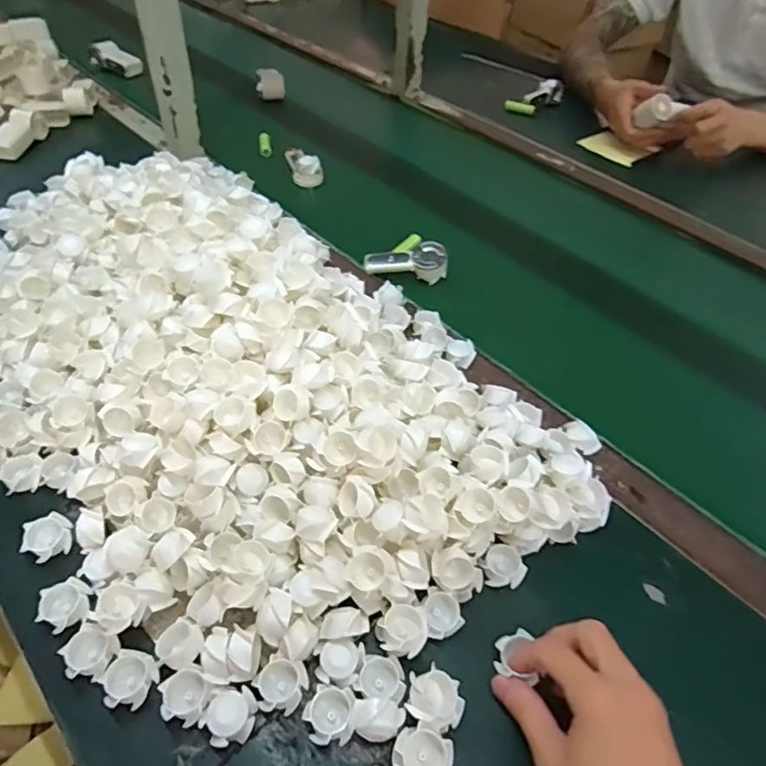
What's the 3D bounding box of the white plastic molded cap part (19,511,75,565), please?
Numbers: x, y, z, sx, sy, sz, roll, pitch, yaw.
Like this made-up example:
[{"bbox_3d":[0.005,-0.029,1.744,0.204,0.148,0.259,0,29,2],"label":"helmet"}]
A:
[{"bbox_3d":[-0.244,0.113,0.406,0.033,0.019,0.029,-19,52,-21],"label":"white plastic molded cap part"}]

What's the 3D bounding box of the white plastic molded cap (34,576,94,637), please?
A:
[{"bbox_3d":[-0.213,0.150,0.375,0.033,0.016,0.030,2,48,-3],"label":"white plastic molded cap"}]

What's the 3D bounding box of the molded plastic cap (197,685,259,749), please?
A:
[{"bbox_3d":[-0.093,0.202,0.338,0.030,0.012,0.032,2,48,-3],"label":"molded plastic cap"}]

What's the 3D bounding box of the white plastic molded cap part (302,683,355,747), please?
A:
[{"bbox_3d":[-0.033,0.201,0.338,0.030,0.018,0.029,2,48,-3],"label":"white plastic molded cap part"}]

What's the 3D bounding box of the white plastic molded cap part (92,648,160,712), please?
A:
[{"bbox_3d":[-0.158,0.185,0.347,0.031,0.014,0.032,2,48,-3],"label":"white plastic molded cap part"}]

